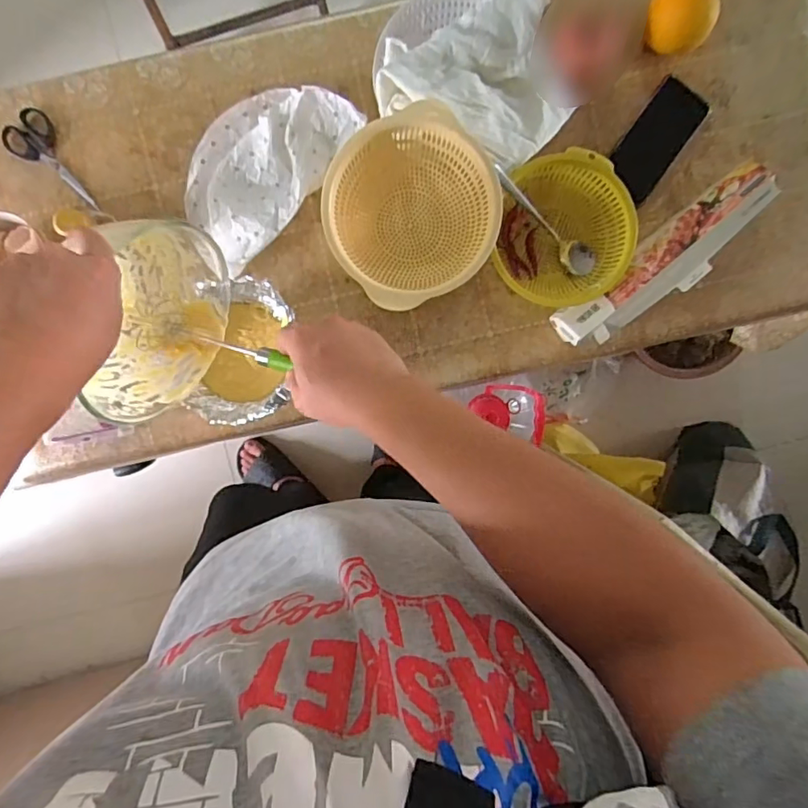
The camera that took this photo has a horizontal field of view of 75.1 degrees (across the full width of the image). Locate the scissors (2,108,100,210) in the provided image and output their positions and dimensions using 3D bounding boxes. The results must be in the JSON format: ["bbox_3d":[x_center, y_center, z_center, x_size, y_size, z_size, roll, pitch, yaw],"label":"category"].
[{"bbox_3d":[-0.469,-0.319,0.700,0.063,0.009,0.146,-36,94,2],"label":"scissors"}]

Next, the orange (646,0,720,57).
[{"bbox_3d":[0.341,-0.485,0.661,0.067,0.083,0.073,-20,94,1],"label":"orange"}]

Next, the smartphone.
[{"bbox_3d":[0.340,-0.357,0.712,0.074,0.011,0.155,35,93,-3],"label":"smartphone"}]

